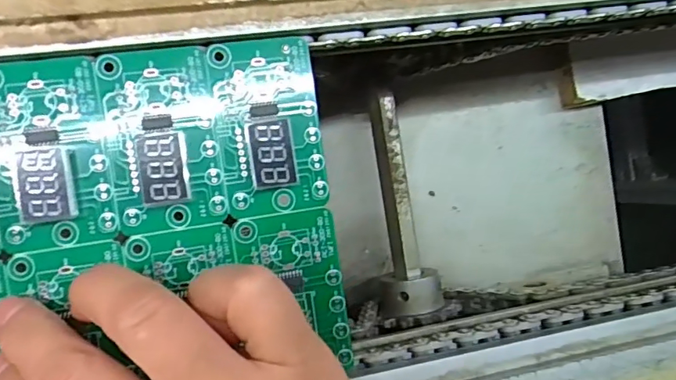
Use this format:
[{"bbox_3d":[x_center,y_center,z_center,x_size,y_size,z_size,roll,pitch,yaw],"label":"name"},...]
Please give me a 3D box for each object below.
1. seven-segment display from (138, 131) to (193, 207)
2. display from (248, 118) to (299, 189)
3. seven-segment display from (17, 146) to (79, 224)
[{"bbox_3d":[-0.058,-0.007,0.172,0.014,0.009,0.023,-5,90,-10],"label":"seven-segment display"},{"bbox_3d":[-0.023,-0.012,0.179,0.015,0.008,0.023,-7,91,-10],"label":"display"},{"bbox_3d":[-0.093,-0.002,0.165,0.016,0.008,0.023,-4,90,-10],"label":"seven-segment display"}]

